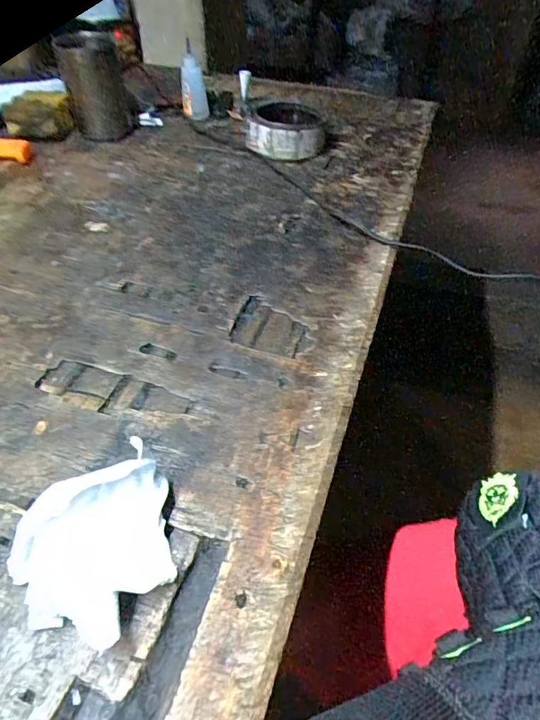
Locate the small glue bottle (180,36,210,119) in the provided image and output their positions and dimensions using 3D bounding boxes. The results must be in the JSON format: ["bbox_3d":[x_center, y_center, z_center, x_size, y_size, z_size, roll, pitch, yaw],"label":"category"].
[{"bbox_3d":[-0.107,-0.390,0.647,0.035,0.087,0.029,-9,47,-10],"label":"small glue bottle"}]

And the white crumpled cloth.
[{"bbox_3d":[-0.088,0.097,0.249,0.082,0.022,0.088,34,54,27],"label":"white crumpled cloth"}]

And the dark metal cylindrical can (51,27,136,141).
[{"bbox_3d":[-0.226,-0.363,0.608,0.079,0.116,0.082,-12,48,-13],"label":"dark metal cylindrical can"}]

